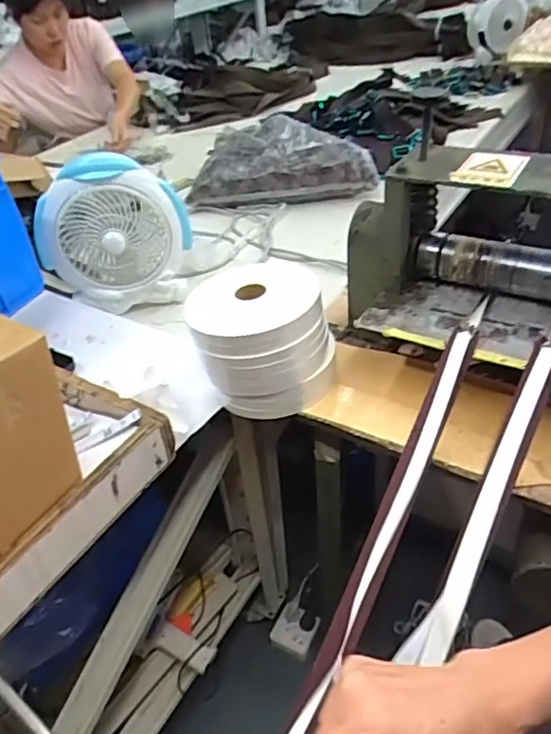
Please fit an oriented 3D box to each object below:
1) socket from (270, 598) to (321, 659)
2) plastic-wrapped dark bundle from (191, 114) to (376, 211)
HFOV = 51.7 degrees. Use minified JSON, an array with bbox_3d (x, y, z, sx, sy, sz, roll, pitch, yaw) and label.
[{"bbox_3d":[0.045,0.591,1.283,0.087,0.036,0.102,16,44,24],"label":"socket"},{"bbox_3d":[0.000,-0.516,1.439,0.452,0.139,0.263,-8,39,-3],"label":"plastic-wrapped dark bundle"}]

